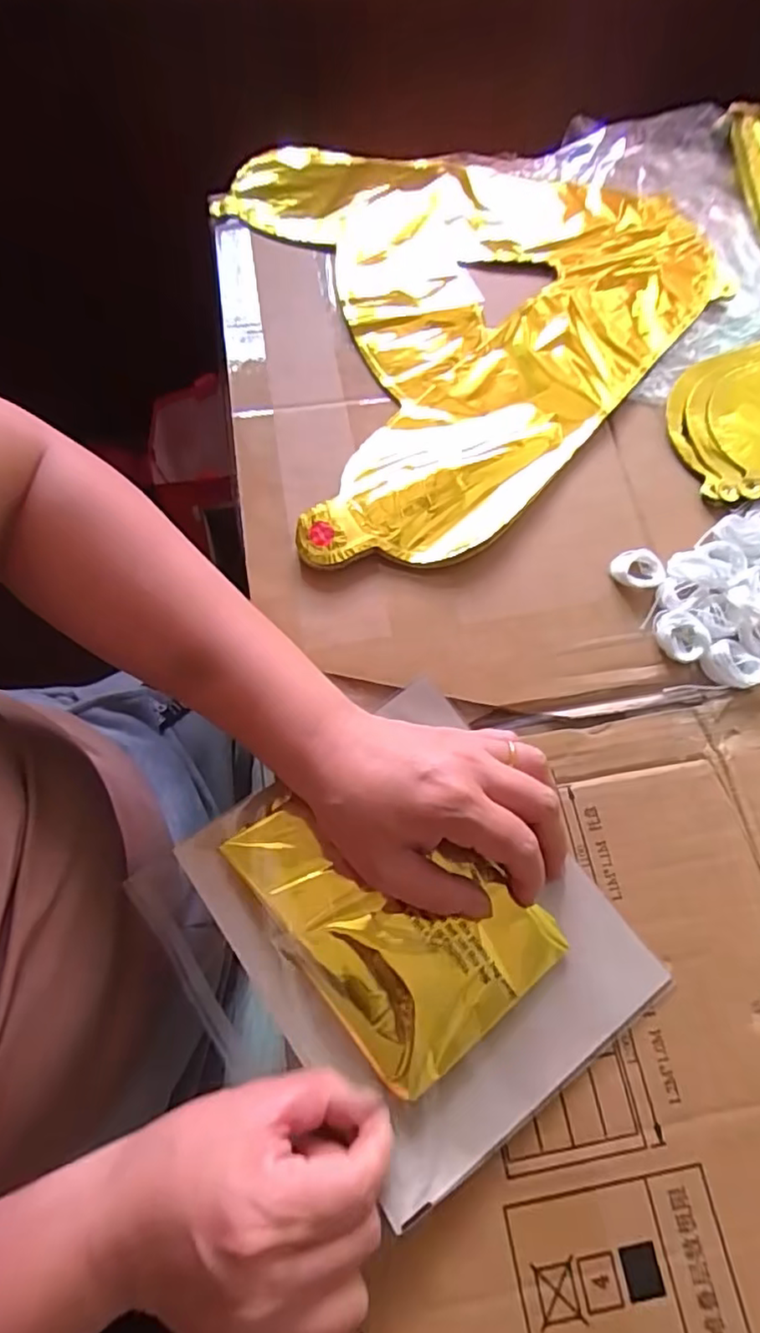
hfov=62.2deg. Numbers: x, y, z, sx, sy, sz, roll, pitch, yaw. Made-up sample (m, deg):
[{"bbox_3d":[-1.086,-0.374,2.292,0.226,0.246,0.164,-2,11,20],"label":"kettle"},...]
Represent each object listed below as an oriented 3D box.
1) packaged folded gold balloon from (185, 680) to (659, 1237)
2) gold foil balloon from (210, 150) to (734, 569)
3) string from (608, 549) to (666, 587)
[{"bbox_3d":[0.017,0.124,0.312,0.162,0.015,0.191,-34,74,-14],"label":"packaged folded gold balloon"},{"bbox_3d":[0.085,-0.270,0.458,0.347,0.014,0.396,-13,70,-8],"label":"gold foil balloon"},{"bbox_3d":[0.156,-0.058,0.381,0.032,0.011,0.023,1,69,-2],"label":"string"}]

